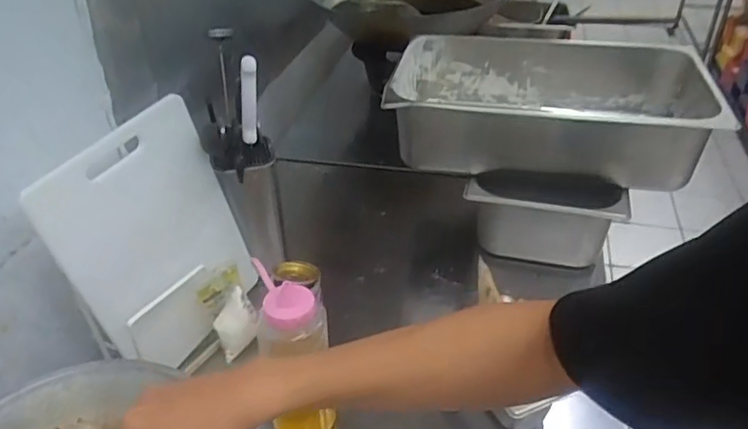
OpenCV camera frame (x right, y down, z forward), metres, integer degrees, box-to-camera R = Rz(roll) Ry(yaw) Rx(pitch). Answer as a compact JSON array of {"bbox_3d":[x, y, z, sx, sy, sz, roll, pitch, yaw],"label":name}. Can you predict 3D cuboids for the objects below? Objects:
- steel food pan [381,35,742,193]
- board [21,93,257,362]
[{"bbox_3d":[0.312,-0.205,1.067,0.523,0.141,0.365,6,36,10],"label":"steel food pan"},{"bbox_3d":[-0.291,0.026,0.795,0.022,0.297,0.240,11,42,35],"label":"board"}]

